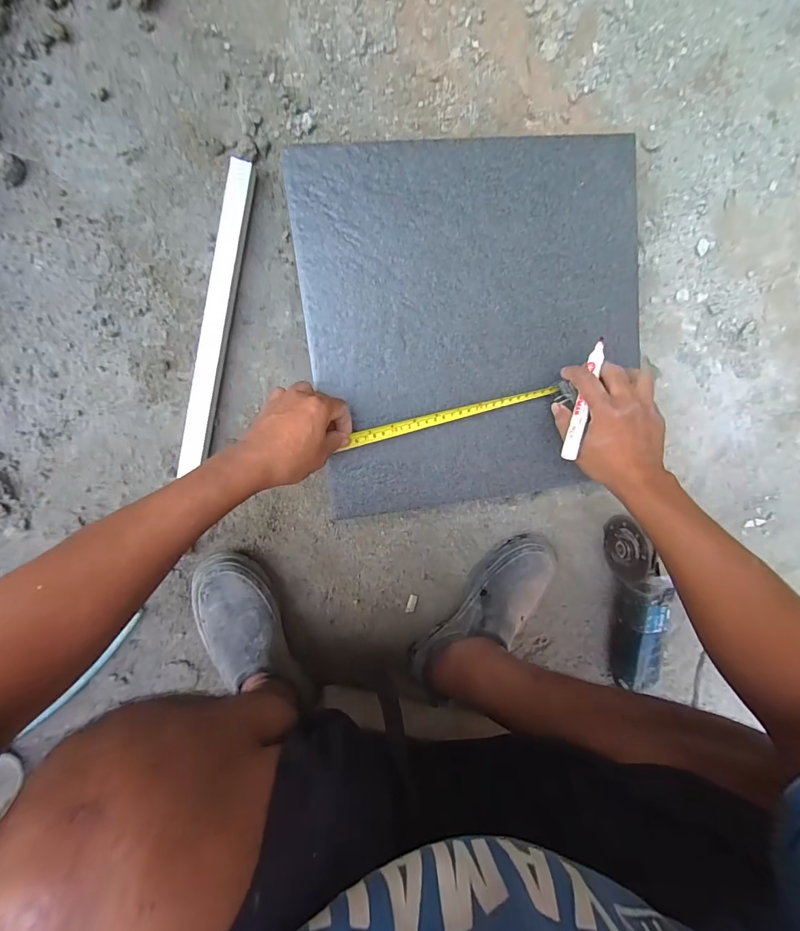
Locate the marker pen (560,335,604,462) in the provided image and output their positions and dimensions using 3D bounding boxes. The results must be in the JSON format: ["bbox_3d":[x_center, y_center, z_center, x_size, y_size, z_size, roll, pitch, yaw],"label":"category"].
[{"bbox_3d":[0.198,-0.073,0.438,0.013,0.014,0.138,19,84,-8],"label":"marker pen"}]

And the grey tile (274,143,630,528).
[{"bbox_3d":[0.095,-0.157,0.474,0.390,0.009,0.395,-8,98,-8],"label":"grey tile"}]

